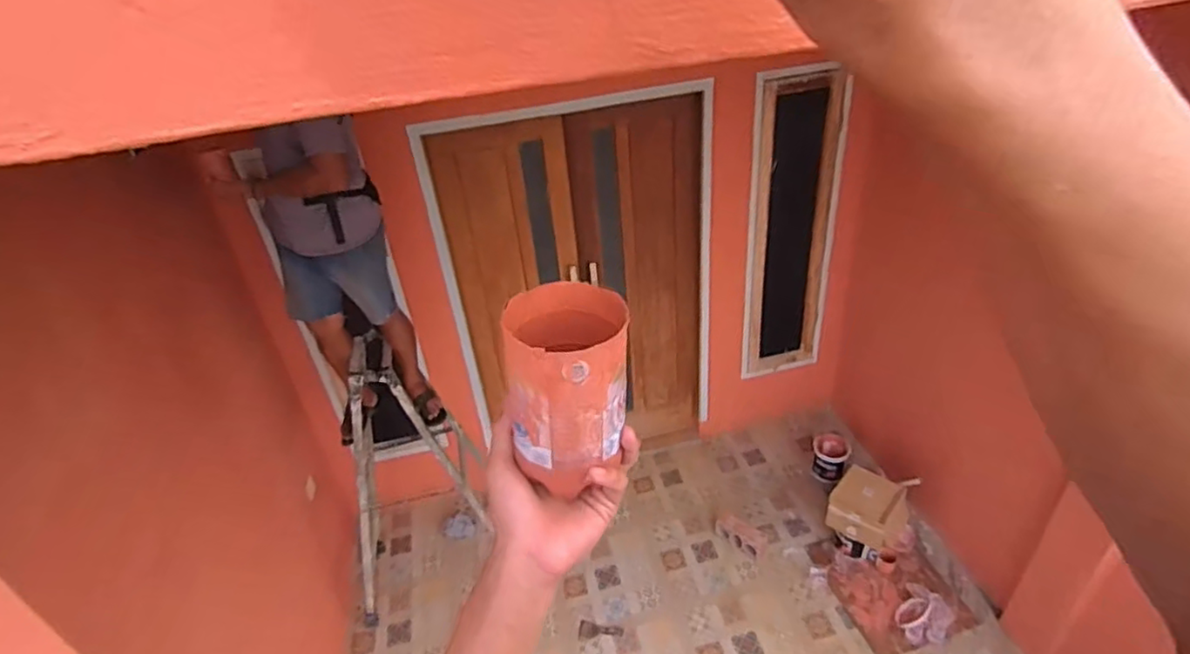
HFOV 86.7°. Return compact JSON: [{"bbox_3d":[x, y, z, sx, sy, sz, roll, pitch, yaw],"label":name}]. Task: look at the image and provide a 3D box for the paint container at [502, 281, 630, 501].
[{"bbox_3d":[-0.020,0.044,0.449,0.081,0.133,0.070,-8,35,-6],"label":"paint container"}]

